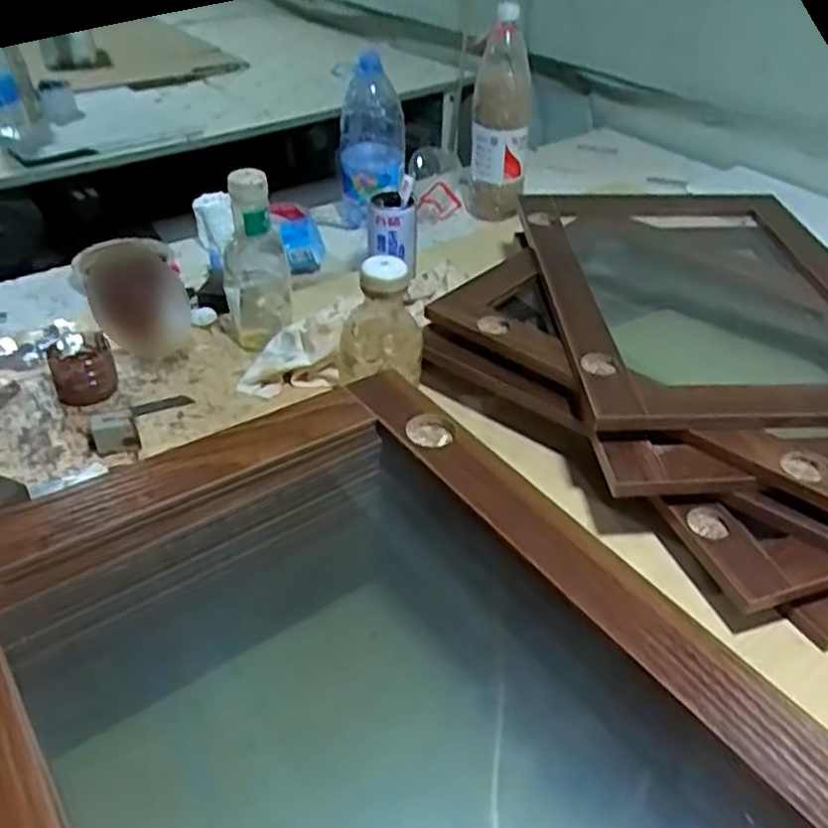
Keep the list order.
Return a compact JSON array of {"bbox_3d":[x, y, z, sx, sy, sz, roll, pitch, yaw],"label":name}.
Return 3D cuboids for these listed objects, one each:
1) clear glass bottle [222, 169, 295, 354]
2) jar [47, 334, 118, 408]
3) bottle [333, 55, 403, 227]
[{"bbox_3d":[-0.168,-0.153,0.812,0.068,0.212,0.057,-6,38,-9],"label":"clear glass bottle"},{"bbox_3d":[-0.349,-0.049,0.800,0.066,0.047,0.082,-15,41,-19],"label":"jar"},{"bbox_3d":[-0.064,-0.391,1.106,0.097,0.217,0.072,1,38,0],"label":"bottle"}]

